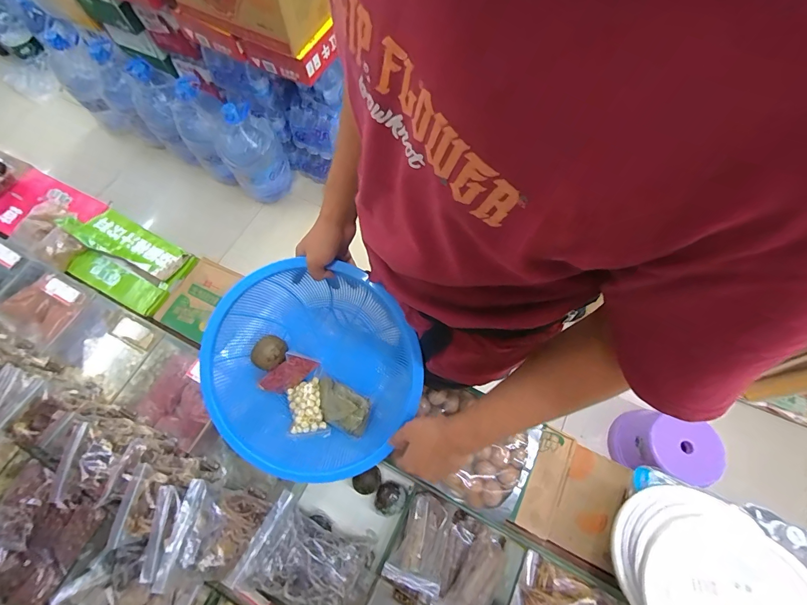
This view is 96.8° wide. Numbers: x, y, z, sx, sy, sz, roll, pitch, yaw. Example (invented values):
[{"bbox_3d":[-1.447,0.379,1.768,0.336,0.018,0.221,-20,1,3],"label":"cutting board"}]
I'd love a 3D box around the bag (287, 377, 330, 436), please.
[{"bbox_3d":[-0.176,0.192,0.644,0.064,0.024,0.095,-12,67,-3],"label":"bag"}]

